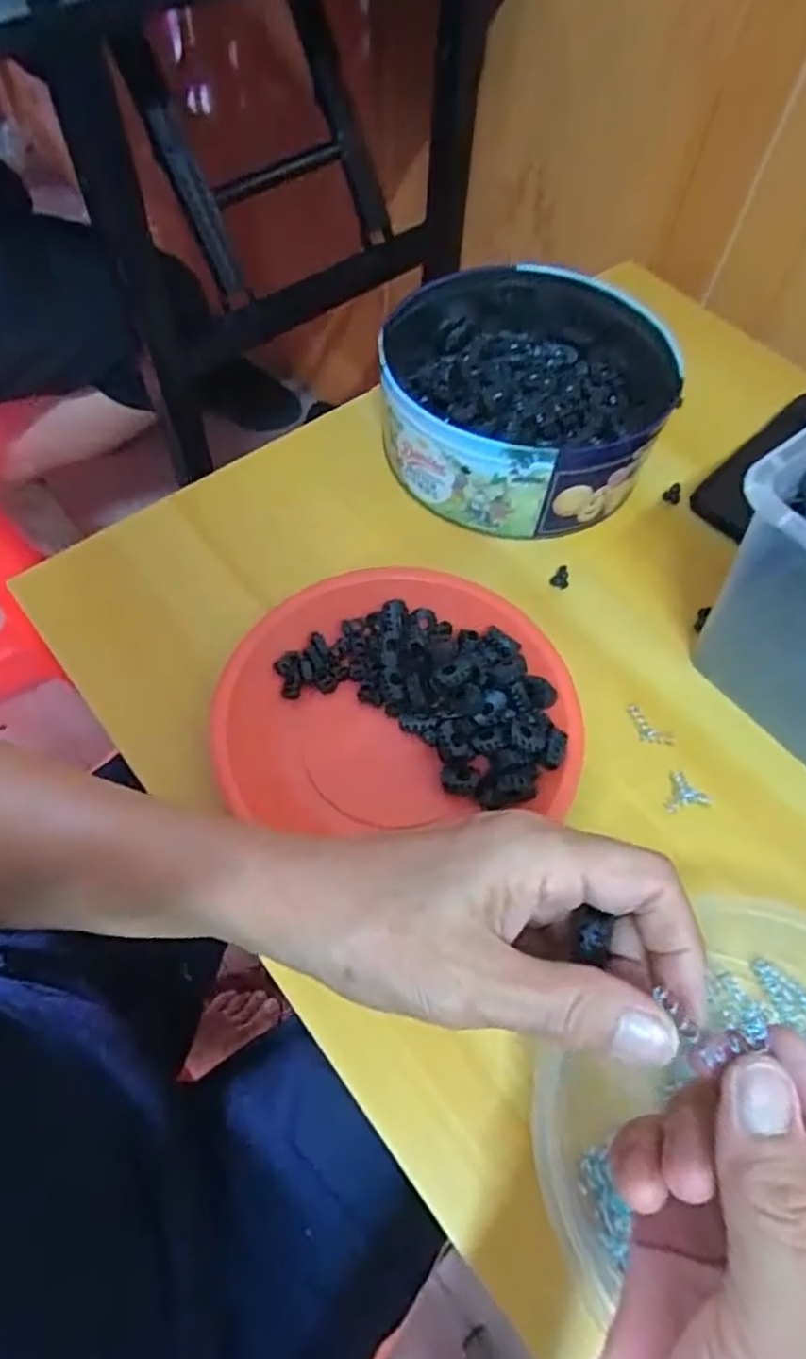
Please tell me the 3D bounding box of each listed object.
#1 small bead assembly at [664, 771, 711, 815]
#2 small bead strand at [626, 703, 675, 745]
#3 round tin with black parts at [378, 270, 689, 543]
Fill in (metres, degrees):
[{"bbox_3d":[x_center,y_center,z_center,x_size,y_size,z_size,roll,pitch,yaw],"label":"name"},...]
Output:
[{"bbox_3d":[0.154,0.065,0.381,0.025,0.004,0.023,-34,68,-19],"label":"small bead assembly"},{"bbox_3d":[0.144,0.028,0.407,0.032,0.005,0.016,41,67,18],"label":"small bead strand"},{"bbox_3d":[0.073,-0.194,0.483,0.167,0.077,0.180,1,61,-2],"label":"round tin with black parts"}]

